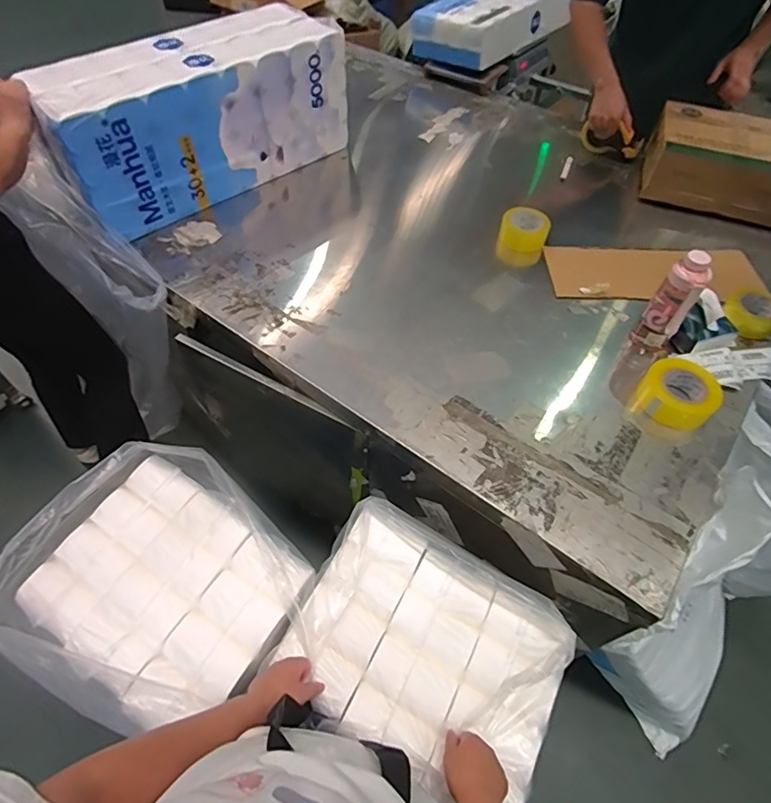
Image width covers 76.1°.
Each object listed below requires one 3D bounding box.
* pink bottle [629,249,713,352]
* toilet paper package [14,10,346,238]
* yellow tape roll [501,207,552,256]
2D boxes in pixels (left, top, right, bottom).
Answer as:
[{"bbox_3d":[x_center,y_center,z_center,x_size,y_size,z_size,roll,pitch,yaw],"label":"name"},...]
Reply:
[{"bbox_3d":[0.559,-0.192,0.967,0.077,0.205,0.066,27,58,16],"label":"pink bottle"},{"bbox_3d":[-0.455,-0.718,1.265,0.735,0.313,0.236,-36,63,-24],"label":"toilet paper package"},{"bbox_3d":[0.354,-0.438,1.245,0.114,0.055,0.114,1,54,-1],"label":"yellow tape roll"}]

